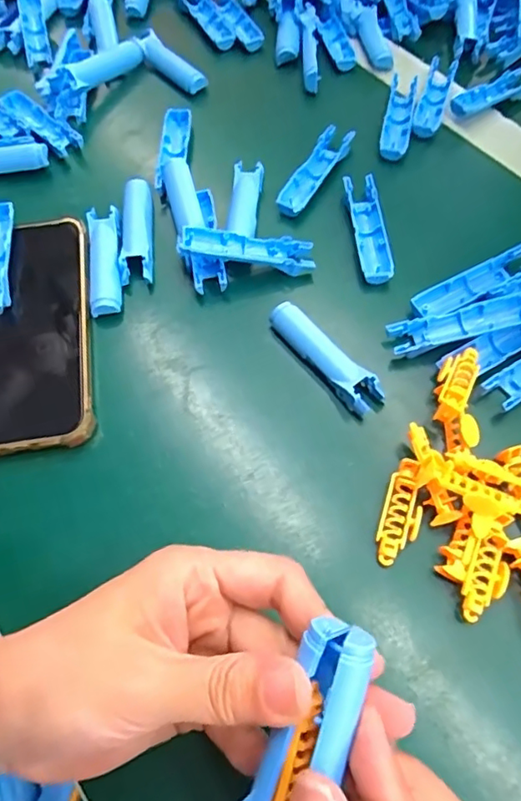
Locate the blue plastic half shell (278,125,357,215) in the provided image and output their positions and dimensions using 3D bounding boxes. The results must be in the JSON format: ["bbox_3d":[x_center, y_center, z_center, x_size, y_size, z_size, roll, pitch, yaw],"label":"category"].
[{"bbox_3d":[0.035,-0.149,0.367,0.019,0.011,0.078,28,67,15],"label":"blue plastic half shell"}]

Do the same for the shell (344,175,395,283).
[{"bbox_3d":[0.066,-0.104,0.343,0.023,0.012,0.075,-3,63,0],"label":"shell"}]

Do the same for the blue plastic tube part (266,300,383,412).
[{"bbox_3d":[0.035,-0.023,0.304,0.017,0.014,0.075,-36,67,-15],"label":"blue plastic tube part"}]

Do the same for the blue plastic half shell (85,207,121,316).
[{"bbox_3d":[-0.093,-0.084,0.337,0.018,0.015,0.076,-9,63,-3],"label":"blue plastic half shell"}]

